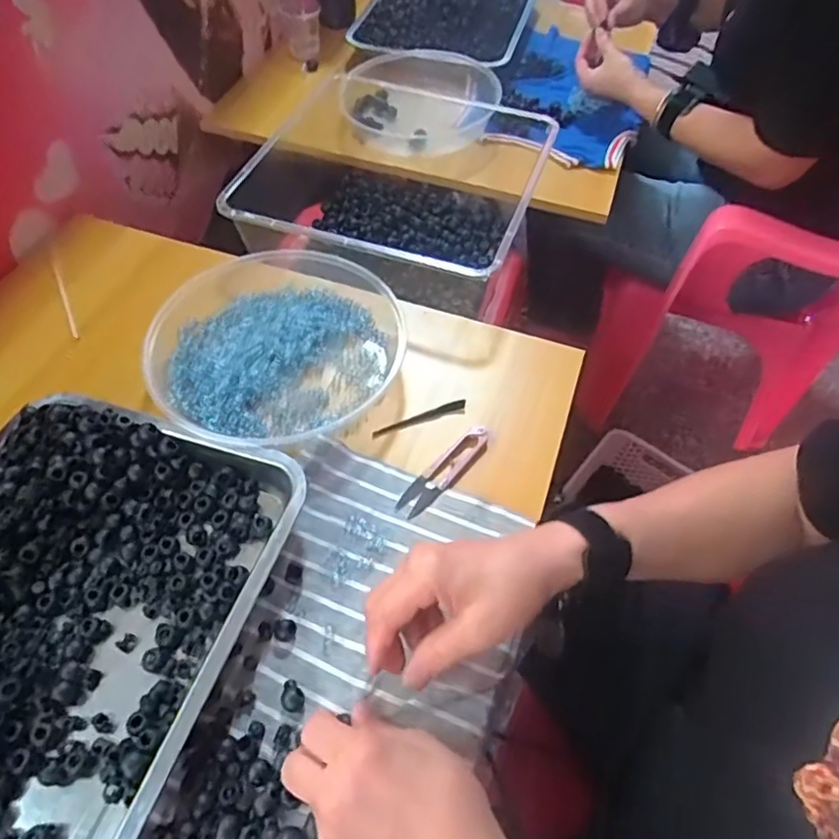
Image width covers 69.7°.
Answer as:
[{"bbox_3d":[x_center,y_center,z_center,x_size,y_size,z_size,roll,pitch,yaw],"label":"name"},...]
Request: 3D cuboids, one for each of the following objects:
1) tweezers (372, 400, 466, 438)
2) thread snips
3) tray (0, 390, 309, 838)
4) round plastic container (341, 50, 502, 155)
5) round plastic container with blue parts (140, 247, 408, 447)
[{"bbox_3d":[0.000,-0.001,0.541,0.089,0.011,0.008,-17,58,-14],"label":"tweezers"},{"bbox_3d":[0.022,0.042,0.507,0.026,0.008,0.101,40,63,22],"label":"thread snips"},{"bbox_3d":[-0.252,0.146,0.402,0.244,0.045,0.339,16,56,9],"label":"tray"},{"bbox_3d":[0.003,-0.458,0.880,0.209,0.063,0.221,1,55,-2],"label":"round plastic container"},{"bbox_3d":[-0.138,-0.071,0.559,0.231,0.039,0.228,1,55,-2],"label":"round plastic container with blue parts"}]

